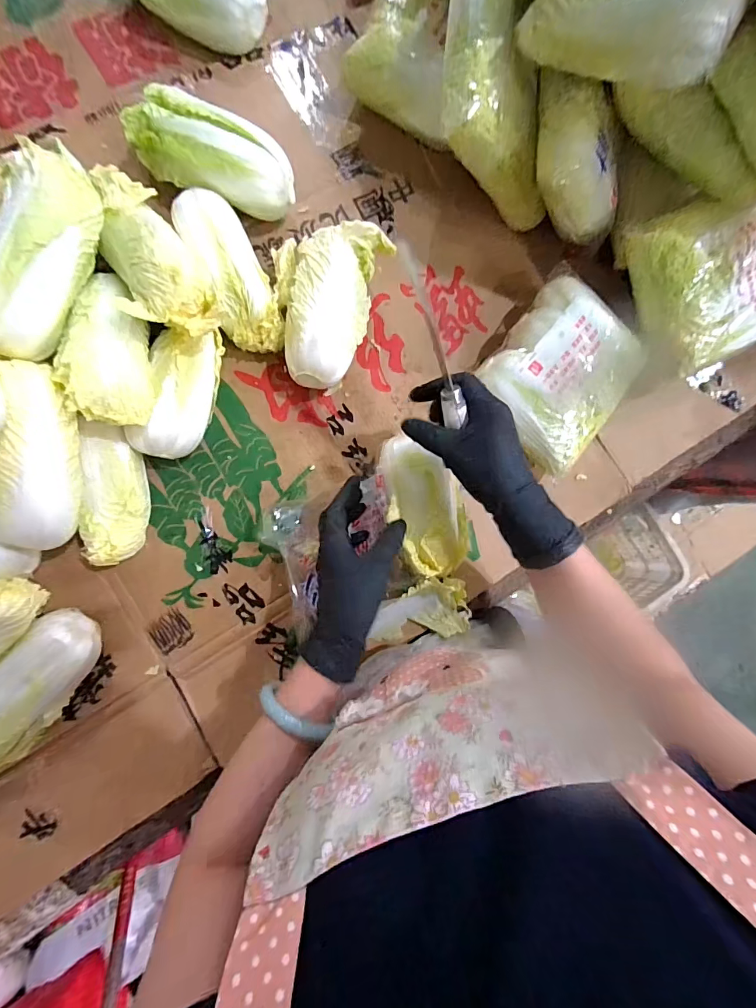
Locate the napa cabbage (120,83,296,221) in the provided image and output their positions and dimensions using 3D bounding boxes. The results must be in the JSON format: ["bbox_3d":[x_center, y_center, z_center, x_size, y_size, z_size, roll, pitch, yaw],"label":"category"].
[{"bbox_3d":[-0.164,-0.354,0.432,0.162,0.069,0.085,20,84,-6],"label":"napa cabbage"}]

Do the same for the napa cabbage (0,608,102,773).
[{"bbox_3d":[-0.326,0.178,0.386,0.064,0.068,0.168,37,82,-4],"label":"napa cabbage"}]

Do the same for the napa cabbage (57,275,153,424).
[{"bbox_3d":[-0.238,-0.138,0.365,0.066,0.065,0.143,-6,87,-9],"label":"napa cabbage"}]

